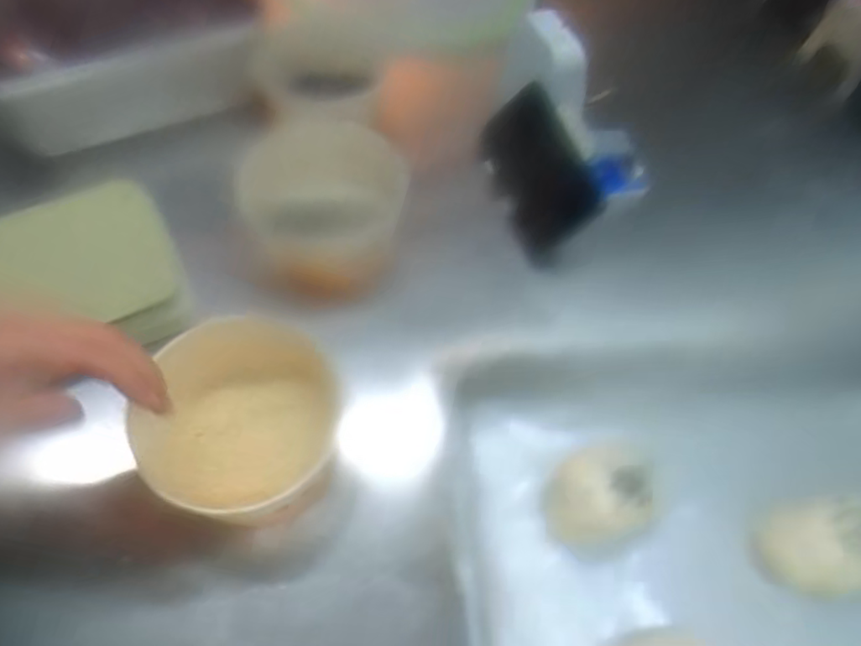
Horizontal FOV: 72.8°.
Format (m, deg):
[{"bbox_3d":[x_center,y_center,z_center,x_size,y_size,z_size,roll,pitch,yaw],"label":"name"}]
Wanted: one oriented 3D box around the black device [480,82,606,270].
[{"bbox_3d":[0.103,-0.136,0.550,0.022,0.087,0.145,-16,78,-52],"label":"black device"}]

